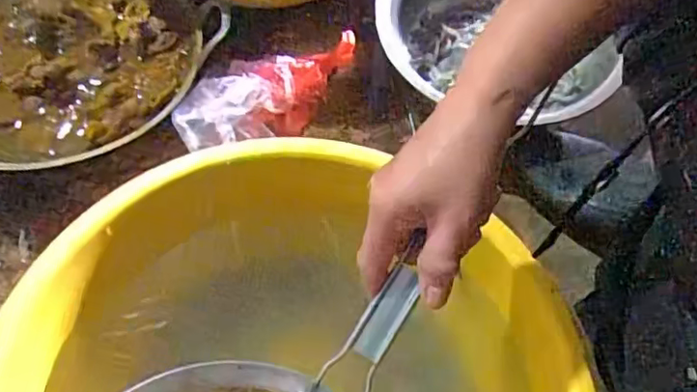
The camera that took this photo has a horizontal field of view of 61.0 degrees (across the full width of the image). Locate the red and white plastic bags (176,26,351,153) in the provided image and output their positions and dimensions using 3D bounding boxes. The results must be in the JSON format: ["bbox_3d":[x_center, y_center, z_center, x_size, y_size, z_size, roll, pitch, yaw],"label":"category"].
[{"bbox_3d":[-0.095,-0.125,0.689,0.231,0.056,0.100,-30,70,-28],"label":"red and white plastic bags"}]

